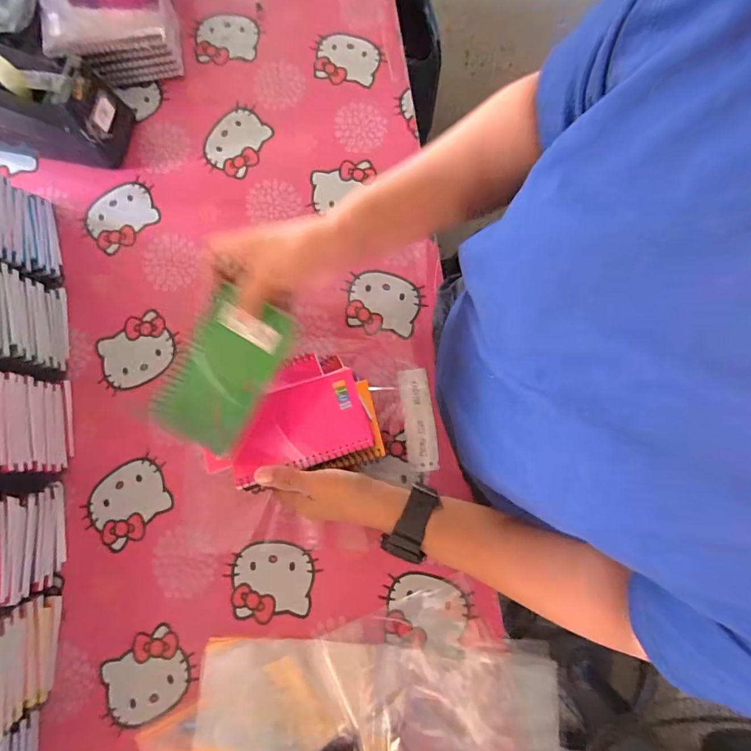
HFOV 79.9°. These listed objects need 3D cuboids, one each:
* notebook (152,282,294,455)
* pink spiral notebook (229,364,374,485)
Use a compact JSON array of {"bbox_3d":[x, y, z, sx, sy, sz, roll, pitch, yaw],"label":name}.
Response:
[{"bbox_3d":[-0.131,-0.005,0.386,0.076,0.010,0.130,29,92,5],"label":"notebook"},{"bbox_3d":[-0.075,0.047,0.428,0.128,0.005,0.082,-17,68,-4],"label":"pink spiral notebook"}]

